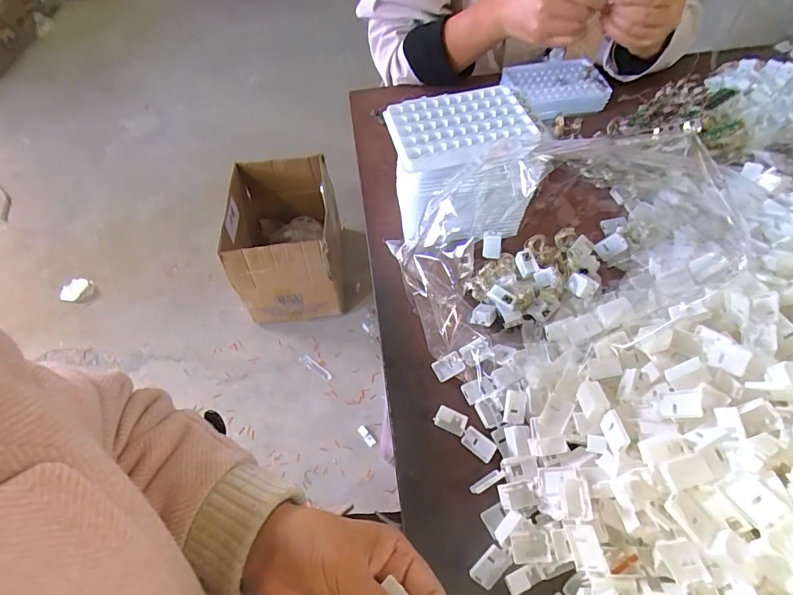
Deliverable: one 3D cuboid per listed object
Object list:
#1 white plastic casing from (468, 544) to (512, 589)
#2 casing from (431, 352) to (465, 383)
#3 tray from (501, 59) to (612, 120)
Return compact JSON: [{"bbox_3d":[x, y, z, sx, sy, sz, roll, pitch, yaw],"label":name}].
[{"bbox_3d":[0.066,0.191,0.300,0.020,0.004,0.029,43,87,-3],"label":"white plastic casing"},{"bbox_3d":[0.048,0.064,0.394,0.028,0.006,0.021,-22,57,-12],"label":"casing"},{"bbox_3d":[0.231,-0.309,0.624,0.128,0.030,0.110,-15,56,-7],"label":"tray"}]

